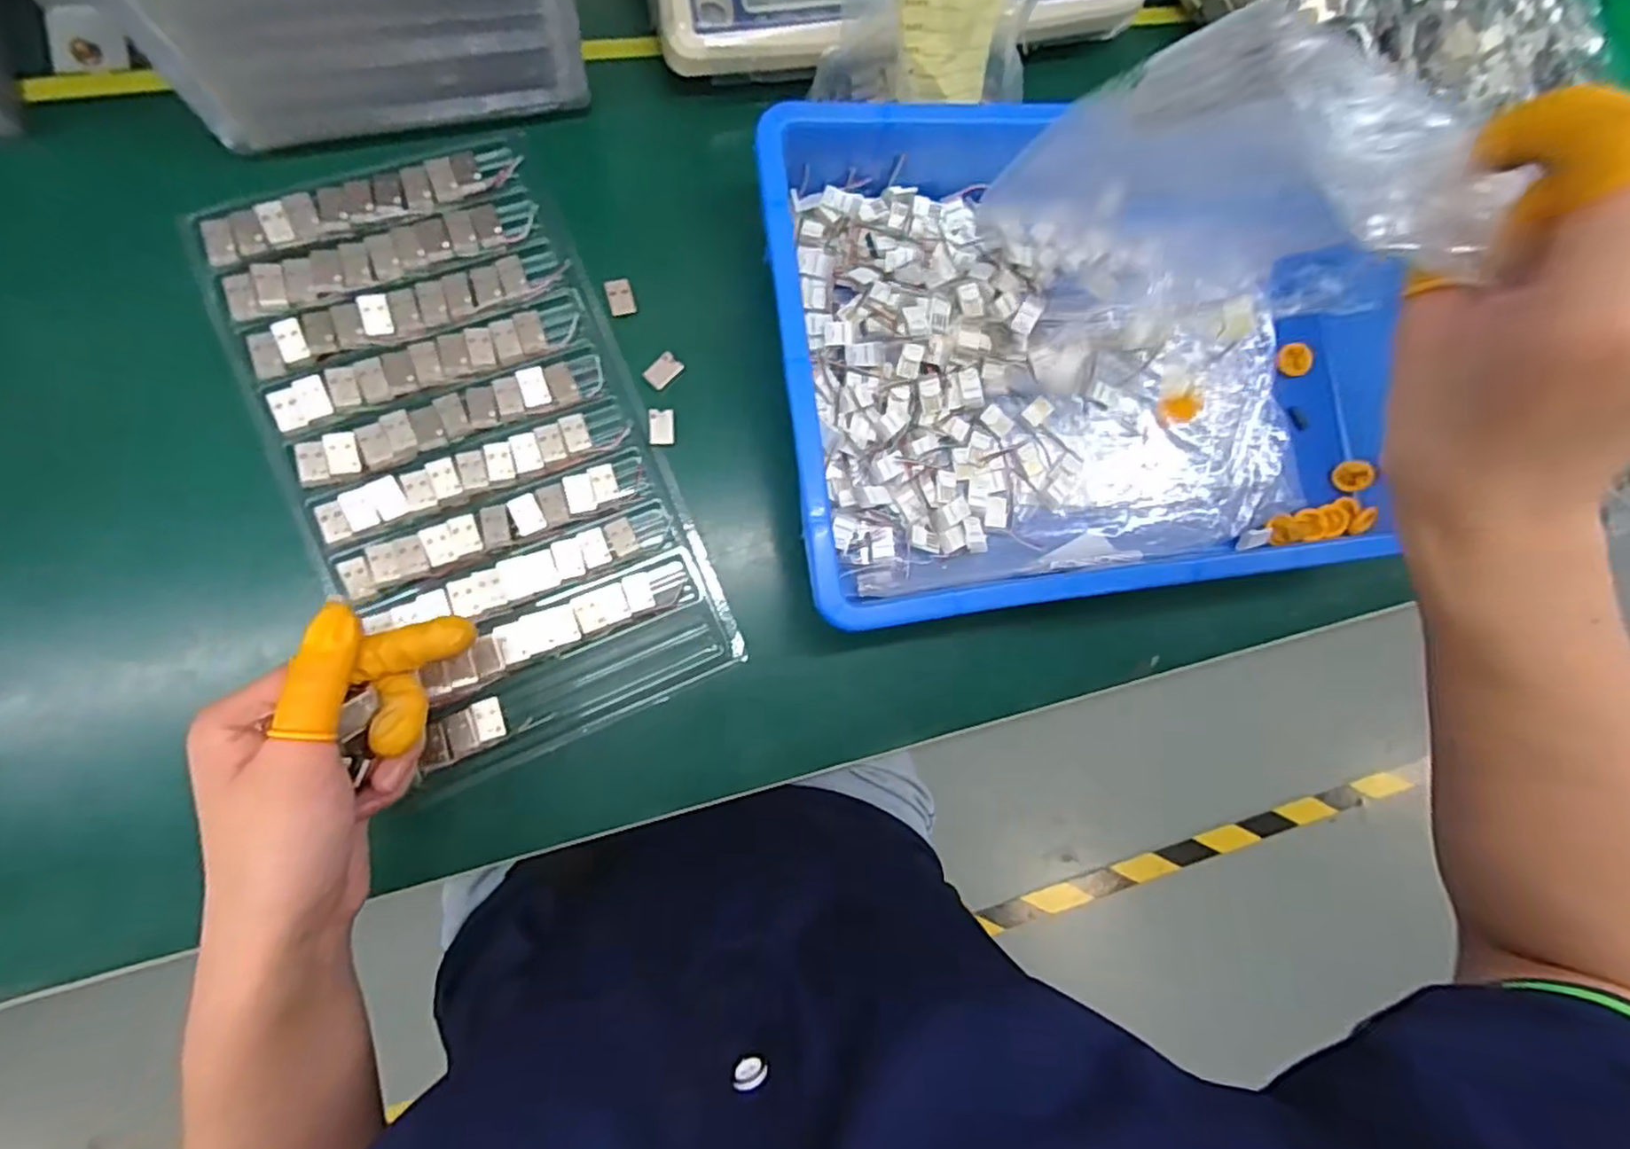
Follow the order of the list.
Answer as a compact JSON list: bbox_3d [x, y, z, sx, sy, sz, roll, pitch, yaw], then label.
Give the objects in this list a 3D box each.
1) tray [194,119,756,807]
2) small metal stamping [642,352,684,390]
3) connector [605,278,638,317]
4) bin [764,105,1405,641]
[{"bbox_3d":[-0.161,-0.058,0.339,0.156,0.011,0.281,-22,90,-10],"label":"tray"},{"bbox_3d":[-0.077,-0.104,0.361,0.013,0.004,0.019,39,79,-6],"label":"small metal stamping"},{"bbox_3d":[-0.099,-0.141,0.359,0.013,0.004,0.018,-14,88,-12],"label":"connector"},{"bbox_3d":[0.147,-0.117,0.364,0.338,0.064,0.250,-6,86,-12],"label":"bin"}]

